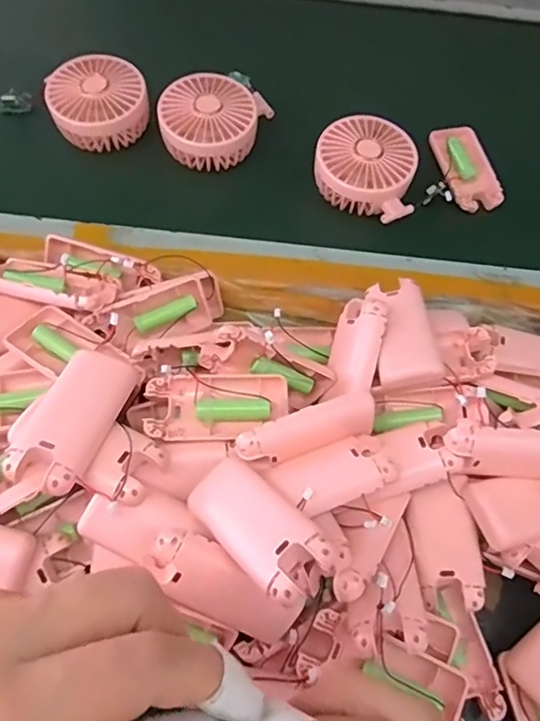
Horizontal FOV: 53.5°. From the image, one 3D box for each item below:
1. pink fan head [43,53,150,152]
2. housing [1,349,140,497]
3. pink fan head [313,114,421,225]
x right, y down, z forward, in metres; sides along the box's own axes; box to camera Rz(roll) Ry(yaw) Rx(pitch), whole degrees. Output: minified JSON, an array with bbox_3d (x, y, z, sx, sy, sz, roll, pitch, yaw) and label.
[{"bbox_3d":[-0.162,-0.241,0.505,0.086,0.043,0.082,1,67,-3],"label":"pink fan head"},{"bbox_3d":[-0.121,0.032,0.328,0.046,0.019,0.091,13,52,13],"label":"housing"},{"bbox_3d":[0.085,-0.175,0.486,0.088,0.036,0.094,8,66,1],"label":"pink fan head"}]

